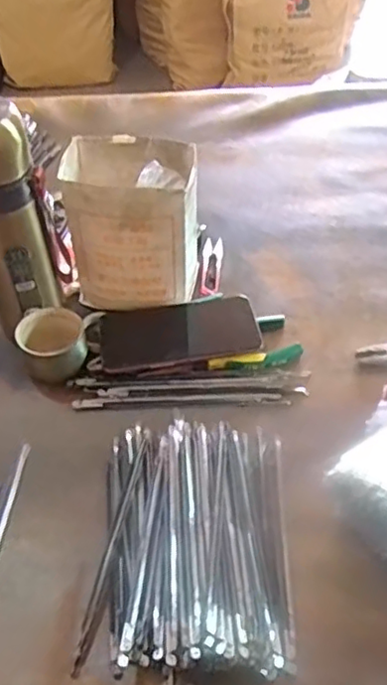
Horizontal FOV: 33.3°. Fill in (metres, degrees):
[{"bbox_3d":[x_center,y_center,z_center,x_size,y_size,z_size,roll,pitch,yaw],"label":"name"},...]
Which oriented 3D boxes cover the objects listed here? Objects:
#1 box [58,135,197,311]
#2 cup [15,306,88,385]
[{"bbox_3d":[-0.060,-0.114,0.653,0.119,0.152,0.095,2,47,3],"label":"box"},{"bbox_3d":[-0.134,0.005,0.626,0.060,0.049,0.067,-13,48,-11],"label":"cup"}]

